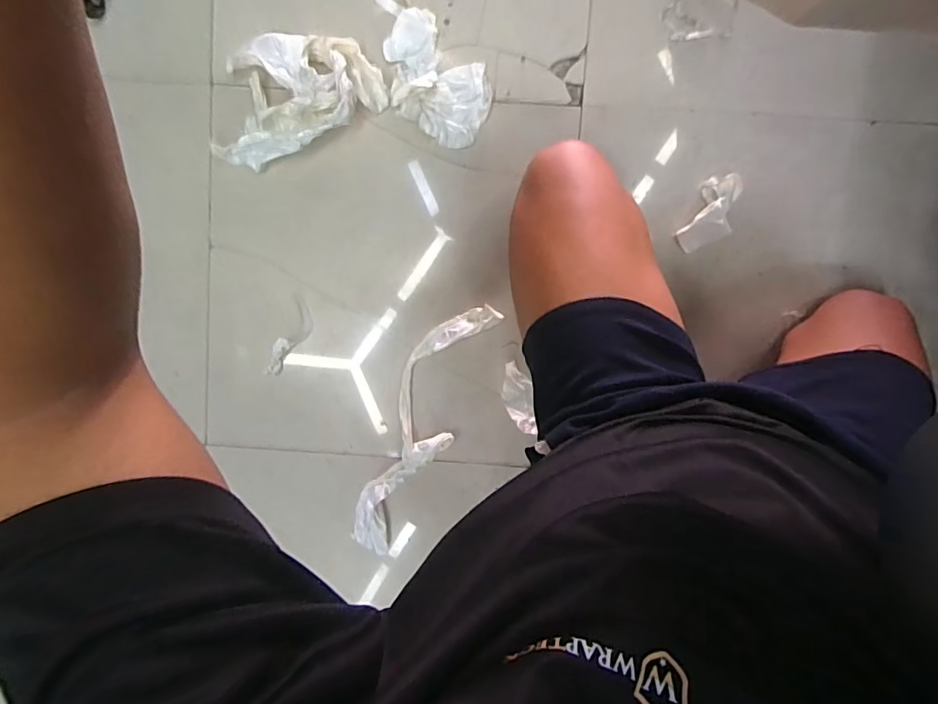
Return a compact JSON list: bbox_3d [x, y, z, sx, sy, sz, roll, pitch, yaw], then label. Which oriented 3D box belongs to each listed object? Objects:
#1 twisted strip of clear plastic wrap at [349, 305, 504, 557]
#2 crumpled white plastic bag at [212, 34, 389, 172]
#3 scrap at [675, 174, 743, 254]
[{"bbox_3d":[-0.084,0.130,0.822,0.113,0.029,0.461,21,95,-1],"label":"twisted strip of clear plastic wrap"},{"bbox_3d":[-0.283,-0.403,0.763,0.289,0.063,0.164,-20,94,2],"label":"crumpled white plastic bag"},{"bbox_3d":[0.392,-0.222,0.783,0.069,0.033,0.135,26,94,-2],"label":"scrap"}]

